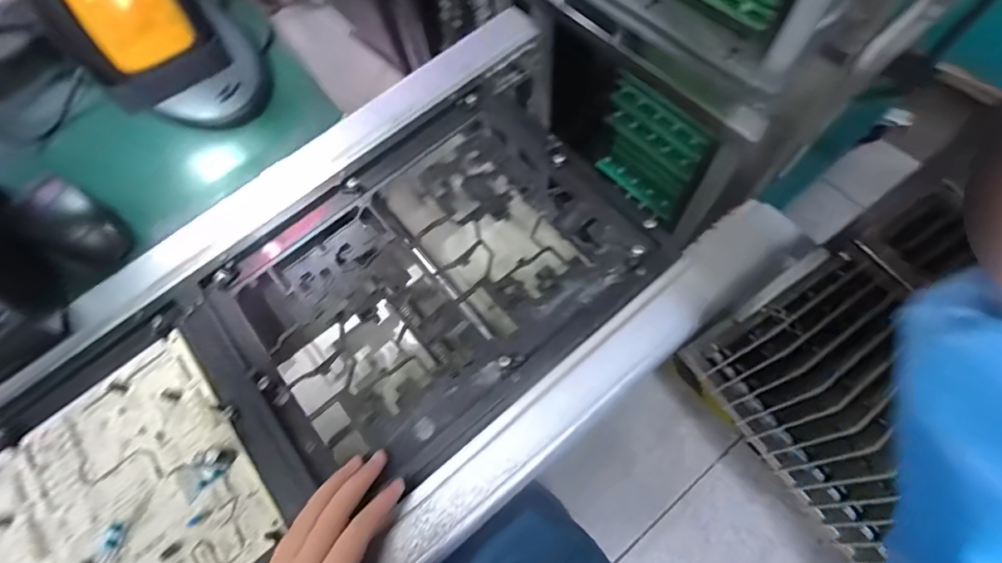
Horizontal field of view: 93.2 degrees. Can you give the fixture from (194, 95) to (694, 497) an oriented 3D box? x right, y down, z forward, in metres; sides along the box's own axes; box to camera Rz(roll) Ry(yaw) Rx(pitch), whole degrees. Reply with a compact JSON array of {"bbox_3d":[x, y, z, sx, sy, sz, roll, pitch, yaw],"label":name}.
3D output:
[{"bbox_3d":[-0.060,-0.007,0.403,0.325,0.032,0.247,-38,74,-10],"label":"fixture"}]

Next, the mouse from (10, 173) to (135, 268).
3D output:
[{"bbox_3d":[-0.377,-0.053,0.414,0.100,0.032,0.055,28,72,15],"label":"mouse"}]

